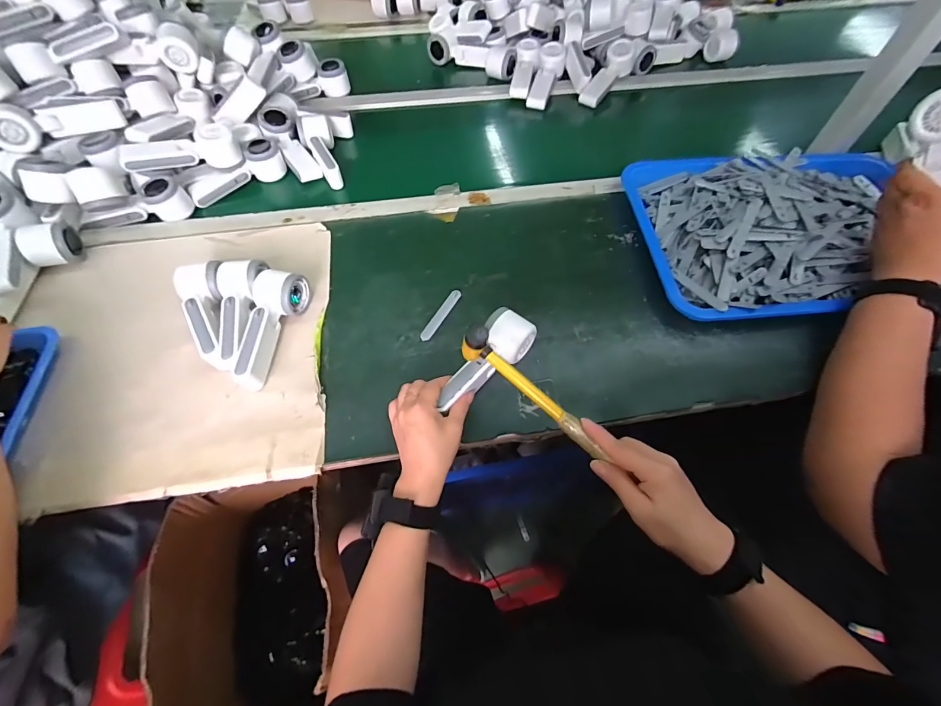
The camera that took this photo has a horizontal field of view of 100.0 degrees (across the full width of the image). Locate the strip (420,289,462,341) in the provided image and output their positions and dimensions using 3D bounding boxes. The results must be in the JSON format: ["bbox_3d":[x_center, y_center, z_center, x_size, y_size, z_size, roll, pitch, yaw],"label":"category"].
[{"bbox_3d":[-0.042,-0.055,0.562,0.016,0.004,0.092,27,66,12],"label":"strip"}]

